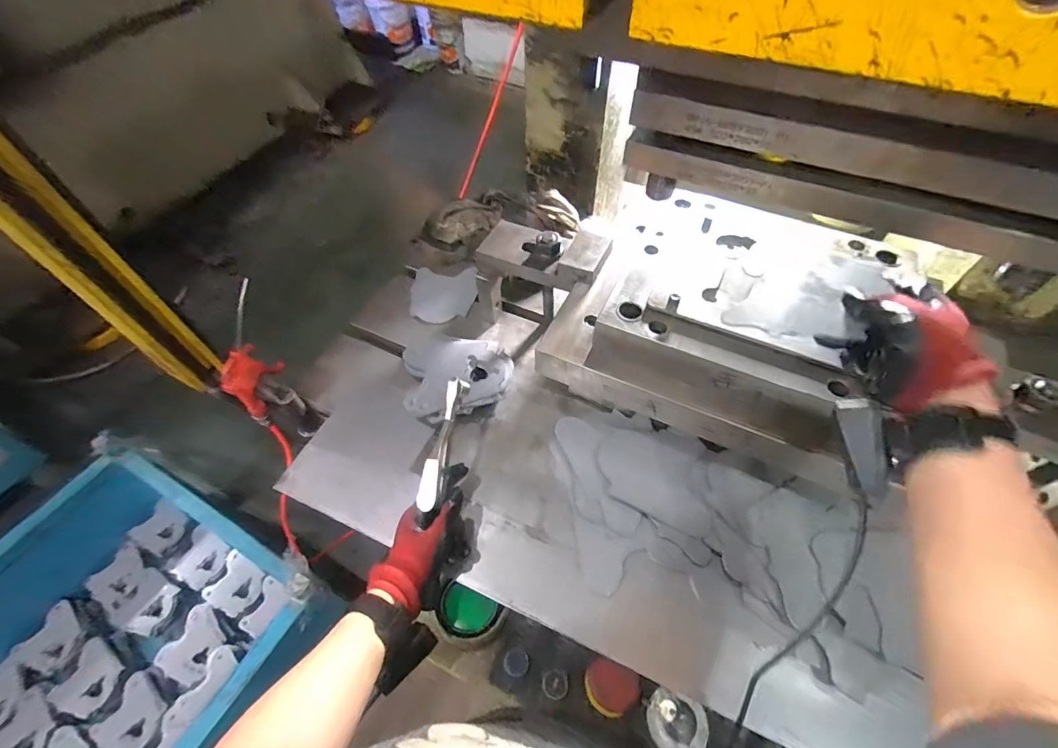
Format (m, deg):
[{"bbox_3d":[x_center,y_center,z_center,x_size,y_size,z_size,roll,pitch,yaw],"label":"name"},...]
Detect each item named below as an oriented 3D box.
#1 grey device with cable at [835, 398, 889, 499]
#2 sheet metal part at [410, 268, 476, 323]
[{"bbox_3d":[0.262,0.058,0.358,0.027,0.016,0.076,-11,71,36],"label":"grey device with cable"},{"bbox_3d":[-0.150,-0.143,0.797,0.115,0.028,0.110,5,55,5],"label":"sheet metal part"}]

